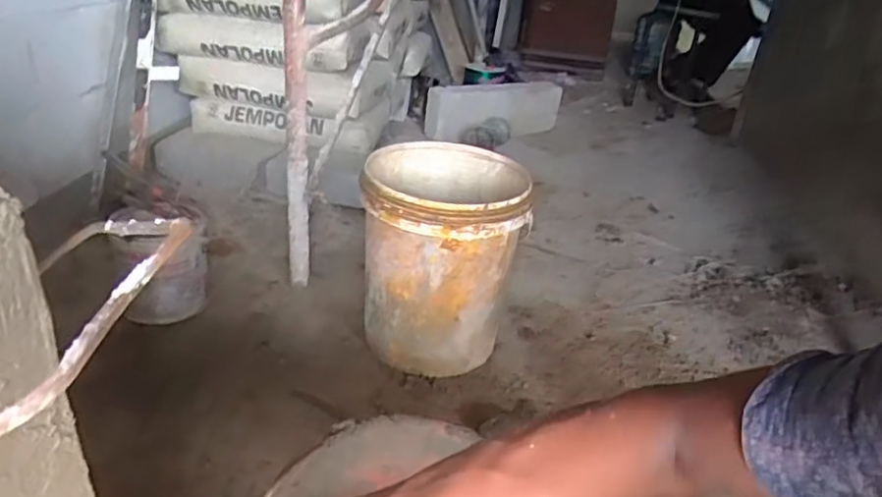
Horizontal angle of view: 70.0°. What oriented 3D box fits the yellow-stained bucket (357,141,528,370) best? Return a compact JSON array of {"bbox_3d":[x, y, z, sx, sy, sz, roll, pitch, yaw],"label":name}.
[{"bbox_3d":[-0.002,0.023,1.191,0.295,0.358,0.286,5,28,-3],"label":"yellow-stained bucket"}]

